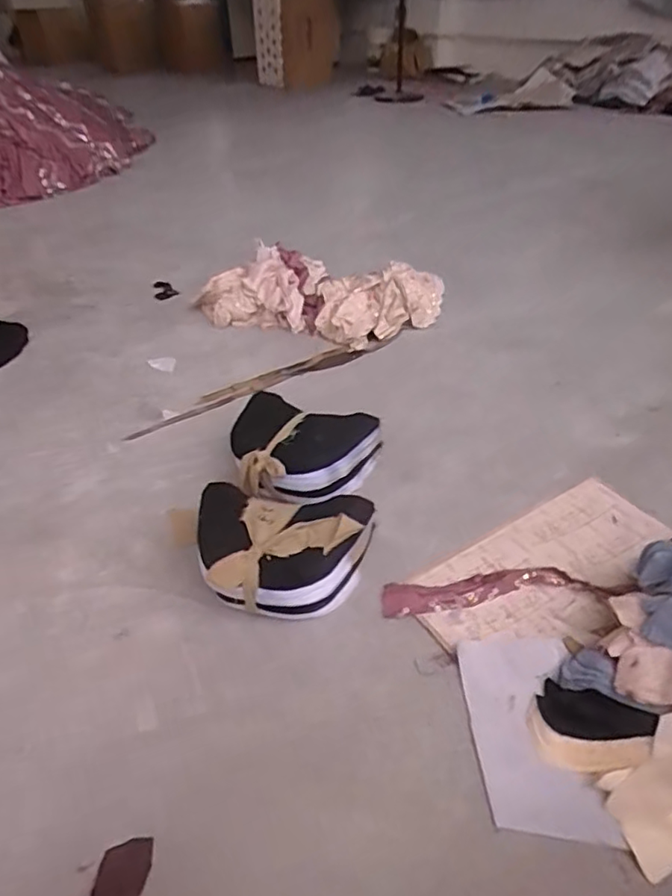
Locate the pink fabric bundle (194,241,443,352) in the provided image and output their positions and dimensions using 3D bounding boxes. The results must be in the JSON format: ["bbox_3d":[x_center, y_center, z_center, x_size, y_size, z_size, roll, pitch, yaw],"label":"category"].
[{"bbox_3d":[-0.062,-0.464,1.798,0.726,0.186,0.326,8,41,11],"label":"pink fabric bundle"}]

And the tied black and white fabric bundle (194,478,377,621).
[{"bbox_3d":[-0.091,0.178,1.020,0.299,0.139,0.201,1,39,5],"label":"tied black and white fabric bundle"}]

